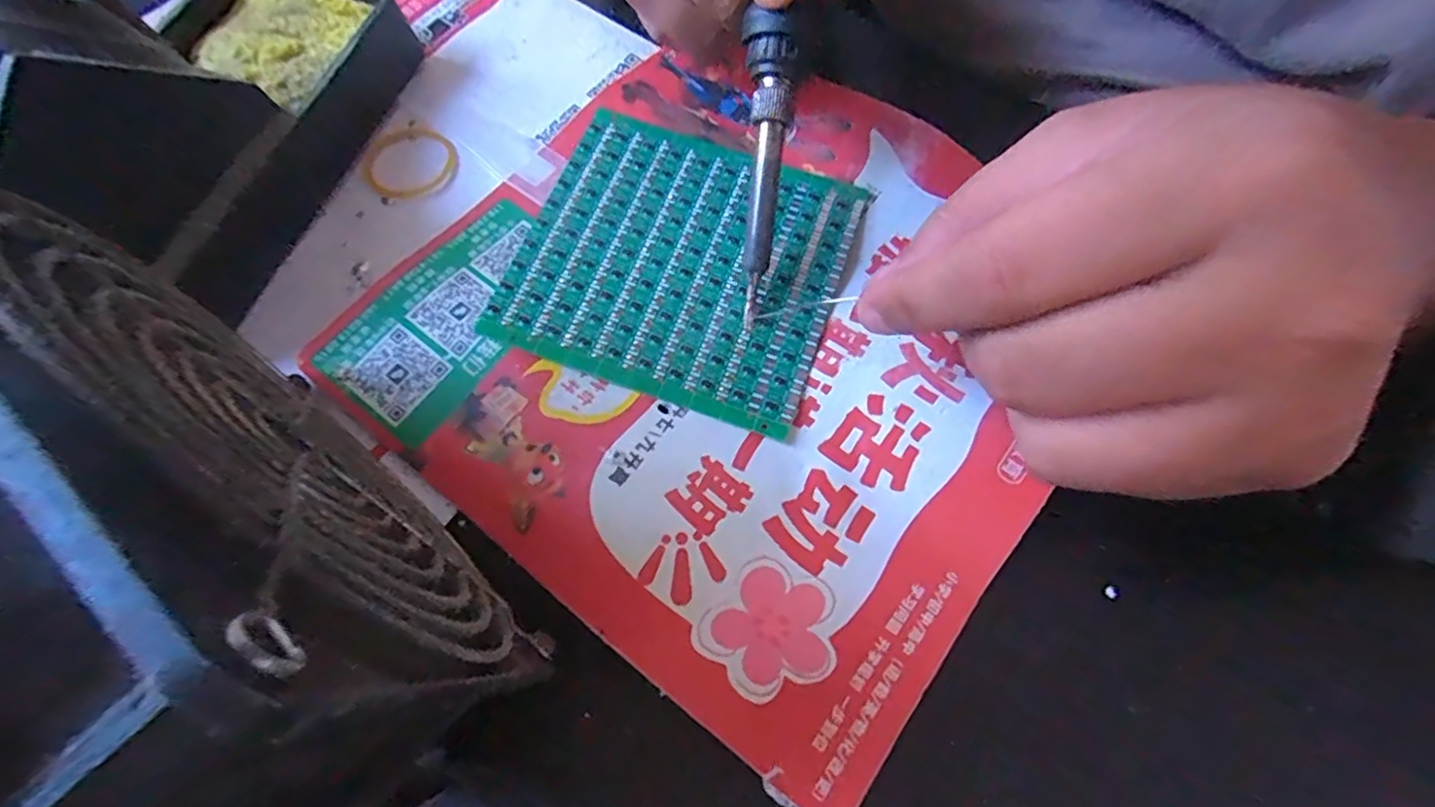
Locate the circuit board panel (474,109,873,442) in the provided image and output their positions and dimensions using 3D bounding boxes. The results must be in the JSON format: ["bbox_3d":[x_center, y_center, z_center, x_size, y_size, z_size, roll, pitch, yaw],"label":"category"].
[{"bbox_3d":[-0.011,-0.047,0.199,0.099,0.004,0.092,19,71,5],"label":"circuit board panel"}]

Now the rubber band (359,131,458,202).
[{"bbox_3d":[-0.109,-0.086,0.219,0.032,0.004,0.031,1,66,-1],"label":"rubber band"}]

